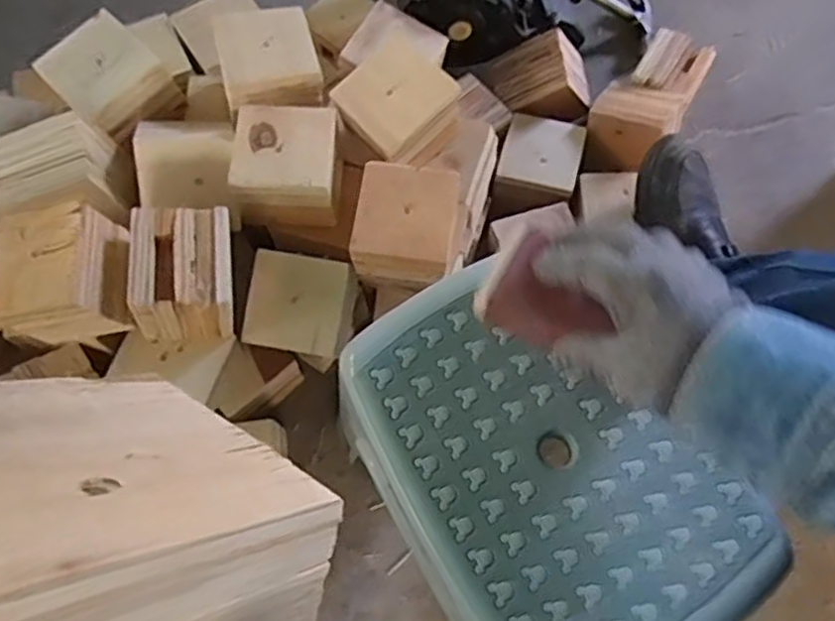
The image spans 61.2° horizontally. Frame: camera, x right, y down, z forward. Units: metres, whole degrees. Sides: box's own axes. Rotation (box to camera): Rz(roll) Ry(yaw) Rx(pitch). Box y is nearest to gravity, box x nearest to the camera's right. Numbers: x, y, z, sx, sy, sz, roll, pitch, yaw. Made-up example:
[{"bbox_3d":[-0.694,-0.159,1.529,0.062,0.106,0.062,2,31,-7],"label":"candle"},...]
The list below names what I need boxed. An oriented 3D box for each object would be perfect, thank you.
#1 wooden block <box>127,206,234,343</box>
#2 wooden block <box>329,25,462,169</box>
[{"bbox_3d":[-0.208,-0.028,0.644,0.091,0.094,0.099,-6,70,-2],"label":"wooden block"},{"bbox_3d":[-0.016,-0.204,0.702,0.111,0.052,0.112,-41,75,-13],"label":"wooden block"}]

